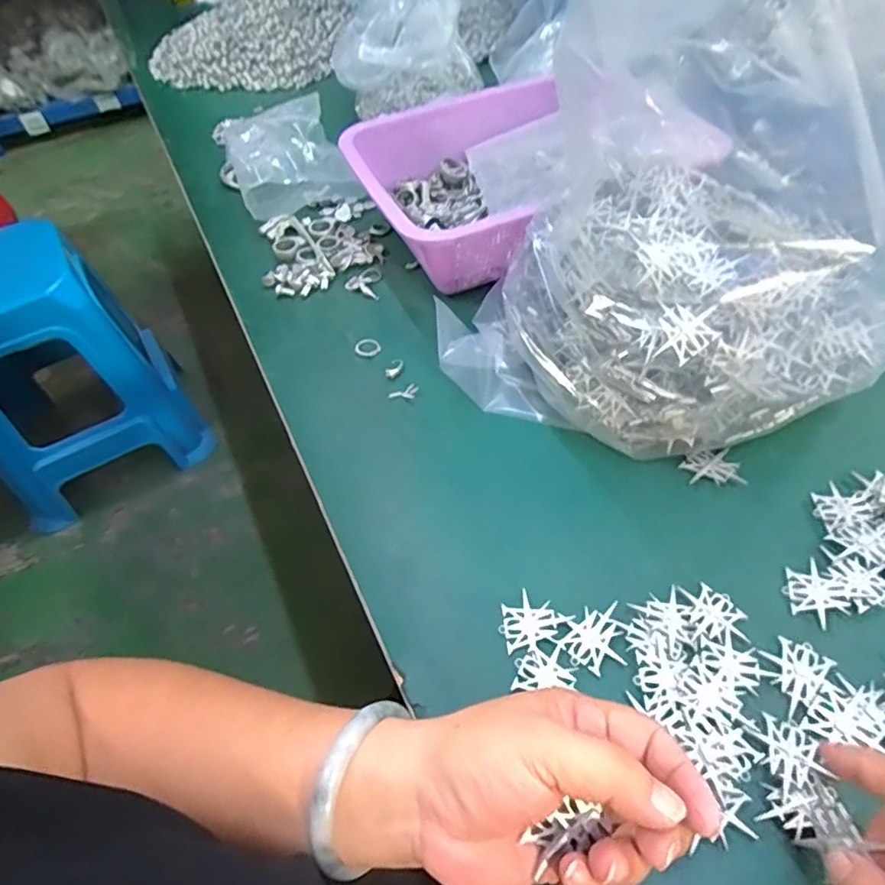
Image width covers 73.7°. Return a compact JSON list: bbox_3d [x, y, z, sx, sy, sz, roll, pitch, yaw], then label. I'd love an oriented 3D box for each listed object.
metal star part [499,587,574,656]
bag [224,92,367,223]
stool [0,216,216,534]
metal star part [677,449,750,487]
[{"bbox_3d":[0.051,0.099,0.331,0.037,0.004,0.030,-13,52,-5],"label":"metal star part"},{"bbox_3d":[-0.167,-0.308,0.635,0.114,0.065,0.157,-20,53,-11],"label":"bag"},{"bbox_3d":[-0.781,-0.124,1.199,0.391,0.502,0.306,-35,57,-20],"label":"stool"},{"bbox_3d":[0.177,0.018,0.387,0.035,0.005,0.028,-8,52,-1],"label":"metal star part"}]

